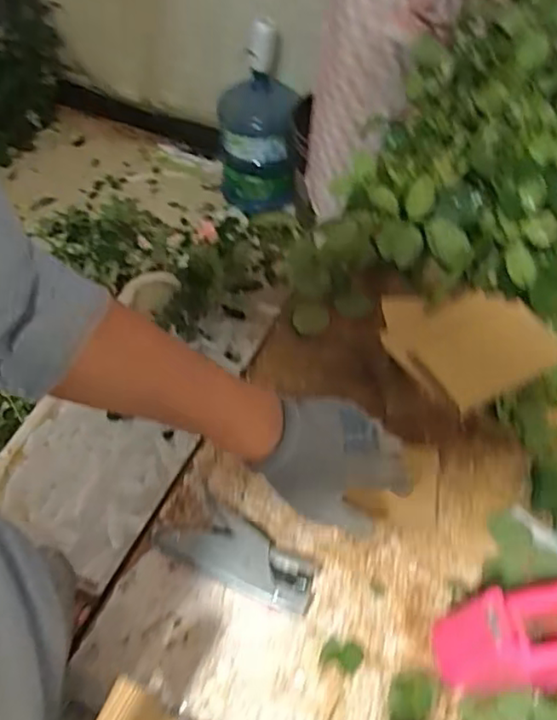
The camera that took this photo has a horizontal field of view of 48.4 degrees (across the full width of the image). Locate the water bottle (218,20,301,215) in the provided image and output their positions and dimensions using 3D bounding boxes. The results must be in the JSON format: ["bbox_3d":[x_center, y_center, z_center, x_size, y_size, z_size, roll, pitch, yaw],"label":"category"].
[{"bbox_3d":[-0.067,-0.677,1.813,0.219,0.499,0.253,-1,54,-2],"label":"water bottle"}]

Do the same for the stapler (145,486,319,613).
[{"bbox_3d":[-0.036,0.181,0.594,0.154,0.031,0.069,22,56,14],"label":"stapler"}]

